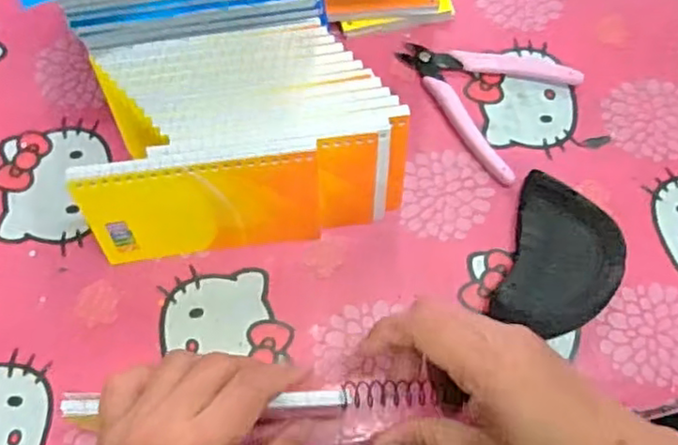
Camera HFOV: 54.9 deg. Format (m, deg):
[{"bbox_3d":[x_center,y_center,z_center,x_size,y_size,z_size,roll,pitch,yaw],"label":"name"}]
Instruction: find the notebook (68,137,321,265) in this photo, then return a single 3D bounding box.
[{"bbox_3d":[-0.076,-0.009,0.375,0.128,0.080,0.008,-7,52,-6],"label":"notebook"}]

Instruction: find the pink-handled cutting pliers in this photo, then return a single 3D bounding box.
[{"bbox_3d":[0.111,-0.096,0.450,0.096,0.011,0.120,-33,73,-14],"label":"pink-handled cutting pliers"}]

